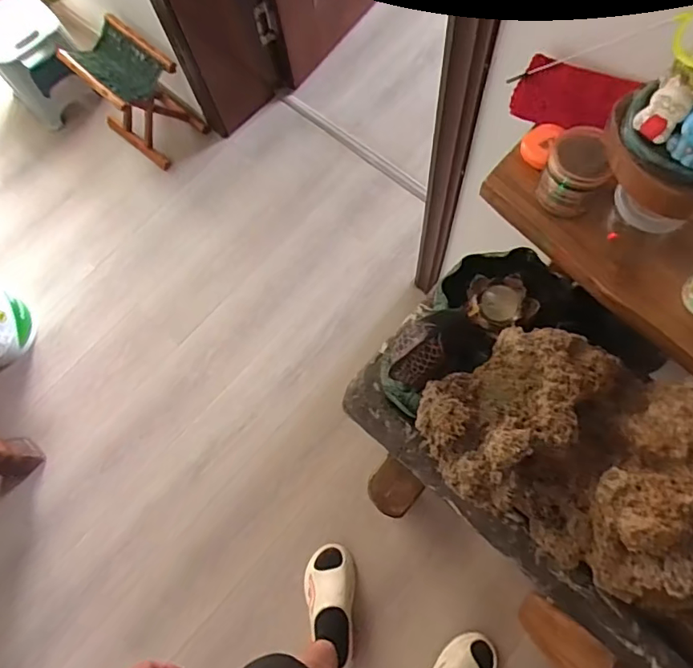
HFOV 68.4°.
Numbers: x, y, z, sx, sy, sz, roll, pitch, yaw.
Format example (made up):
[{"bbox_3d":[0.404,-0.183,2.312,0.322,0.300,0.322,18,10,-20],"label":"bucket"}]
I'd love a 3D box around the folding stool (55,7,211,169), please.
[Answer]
[{"bbox_3d":[-0.630,-0.716,1.524,0.274,0.300,0.205,39,79,14],"label":"folding stool"}]

